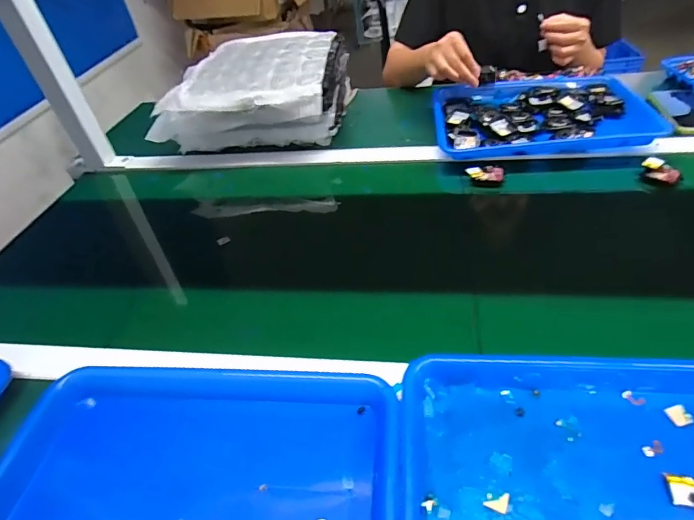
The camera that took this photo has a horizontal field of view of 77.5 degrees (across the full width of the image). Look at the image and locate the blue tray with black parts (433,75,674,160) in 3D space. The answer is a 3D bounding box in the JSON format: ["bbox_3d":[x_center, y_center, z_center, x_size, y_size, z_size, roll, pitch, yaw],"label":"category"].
[{"bbox_3d":[0.311,-0.249,0.722,0.318,0.031,0.236,-1,43,7],"label":"blue tray with black parts"}]

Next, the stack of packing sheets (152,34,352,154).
[{"bbox_3d":[-0.169,-0.327,0.839,0.329,0.118,0.289,-2,43,7],"label":"stack of packing sheets"}]

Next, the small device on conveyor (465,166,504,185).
[{"bbox_3d":[0.208,-0.129,0.654,0.054,0.022,0.021,0,43,8],"label":"small device on conveyor"}]

